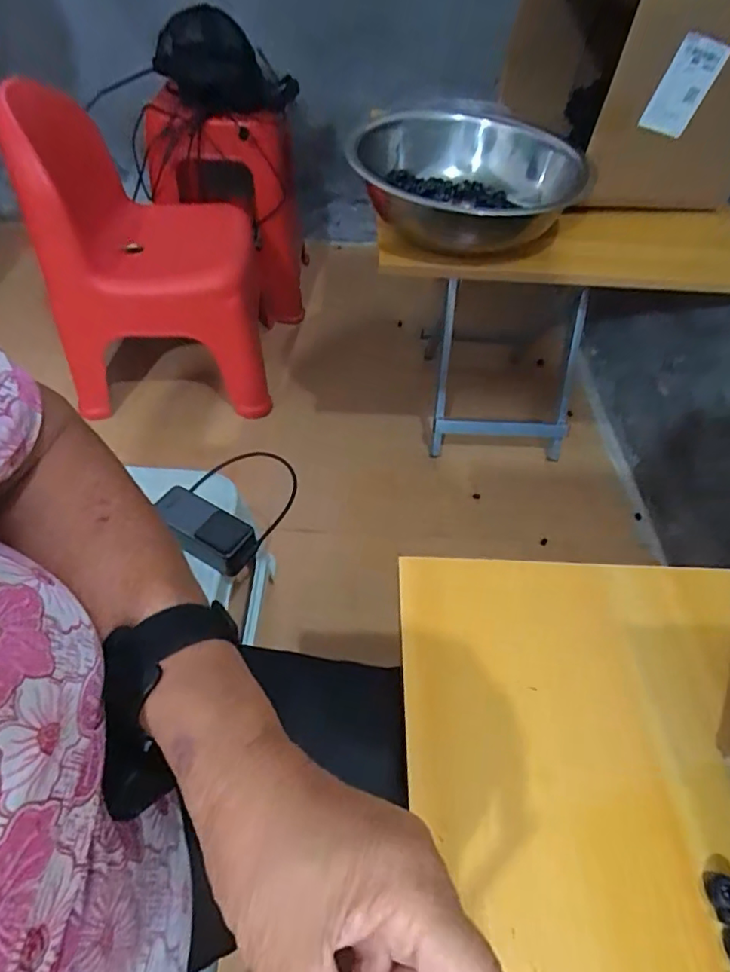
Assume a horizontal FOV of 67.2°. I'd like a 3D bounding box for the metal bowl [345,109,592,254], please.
[{"bbox_3d":[0.131,-0.440,0.800,0.318,0.094,0.337,27,54,17],"label":"metal bowl"}]

